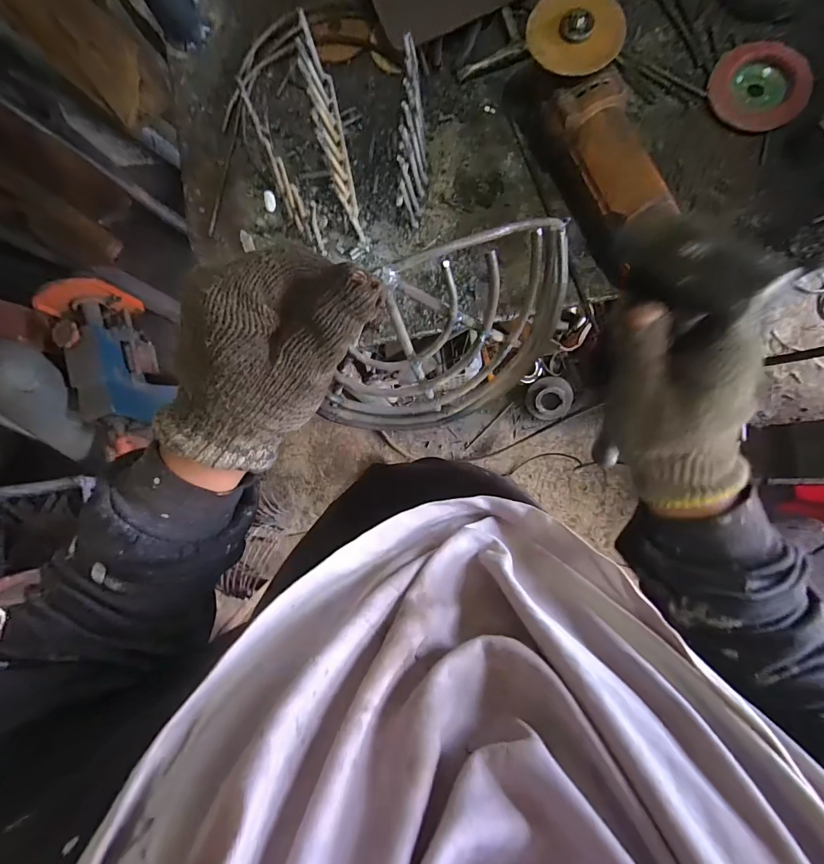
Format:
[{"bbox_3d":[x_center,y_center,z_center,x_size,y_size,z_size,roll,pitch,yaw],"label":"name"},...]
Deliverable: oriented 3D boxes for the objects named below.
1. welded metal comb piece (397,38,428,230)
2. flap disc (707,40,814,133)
[{"bbox_3d":[0.000,-0.295,0.414,0.020,0.100,0.126,2,87,8],"label":"welded metal comb piece"},{"bbox_3d":[0.355,-0.354,0.416,0.091,0.017,0.080,38,92,8],"label":"flap disc"}]

